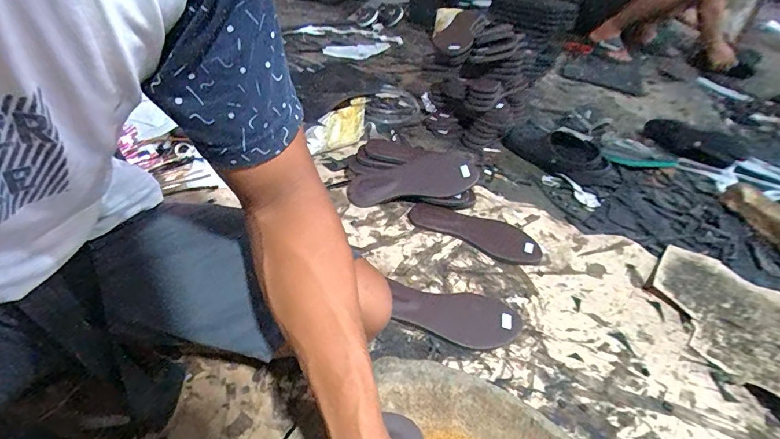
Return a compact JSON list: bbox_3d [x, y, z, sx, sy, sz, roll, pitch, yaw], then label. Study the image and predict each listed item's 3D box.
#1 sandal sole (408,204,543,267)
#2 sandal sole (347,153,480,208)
[{"bbox_3d":[0.157,0.017,0.746,0.239,0.016,0.099,21,42,16],"label":"sandal sole"},{"bbox_3d":[0.042,-0.084,0.801,0.252,0.023,0.092,-8,70,8],"label":"sandal sole"}]

